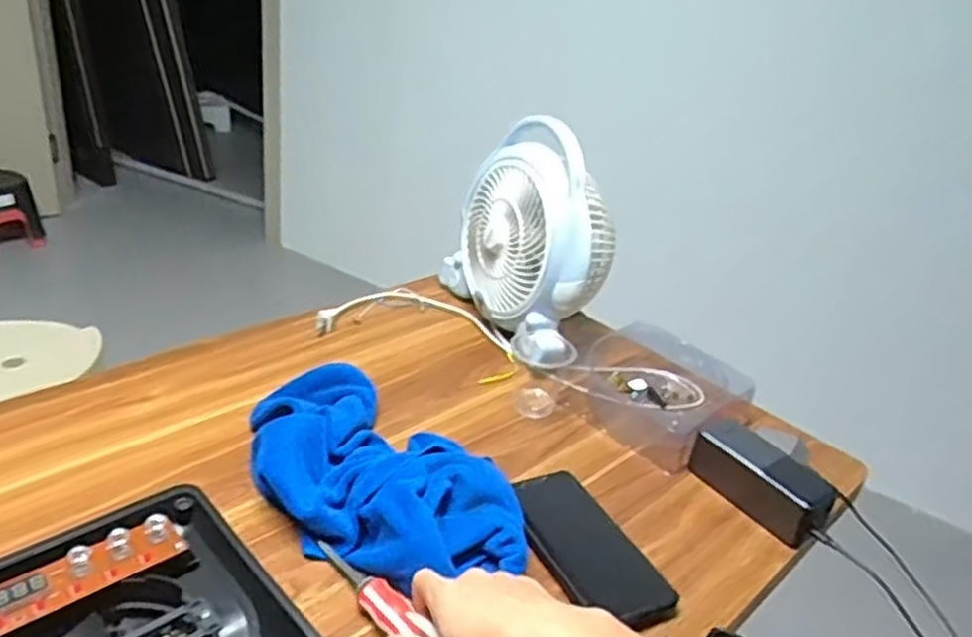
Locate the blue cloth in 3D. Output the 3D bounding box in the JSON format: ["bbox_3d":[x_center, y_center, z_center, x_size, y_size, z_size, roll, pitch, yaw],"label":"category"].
[{"bbox_3d":[-0.104,0.129,0.653,0.163,0.053,0.303,-16,35,-37],"label":"blue cloth"}]

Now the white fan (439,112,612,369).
[{"bbox_3d":[0.067,-0.101,0.919,0.125,0.236,0.270,-8,31,-27],"label":"white fan"}]

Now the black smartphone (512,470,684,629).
[{"bbox_3d":[0.080,0.186,0.639,0.085,0.011,0.175,-7,31,-26],"label":"black smartphone"}]

